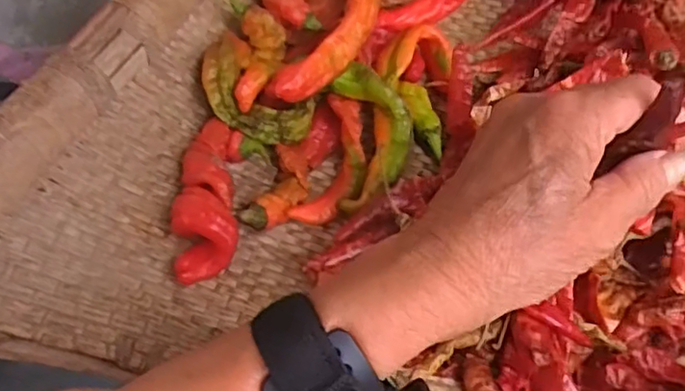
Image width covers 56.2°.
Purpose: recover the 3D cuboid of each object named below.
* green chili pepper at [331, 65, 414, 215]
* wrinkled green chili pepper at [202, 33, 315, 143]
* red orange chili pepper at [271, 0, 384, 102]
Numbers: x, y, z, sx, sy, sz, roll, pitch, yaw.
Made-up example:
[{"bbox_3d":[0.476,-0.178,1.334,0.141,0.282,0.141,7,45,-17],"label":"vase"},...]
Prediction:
[{"bbox_3d":[0.020,-0.039,0.417,0.050,0.021,0.103,1,56,2],"label":"green chili pepper"},{"bbox_3d":[-0.056,-0.063,0.408,0.080,0.017,0.047,39,61,-10],"label":"wrinkled green chili pepper"},{"bbox_3d":[-0.005,-0.101,0.416,0.025,0.019,0.113,28,61,19],"label":"red orange chili pepper"}]

